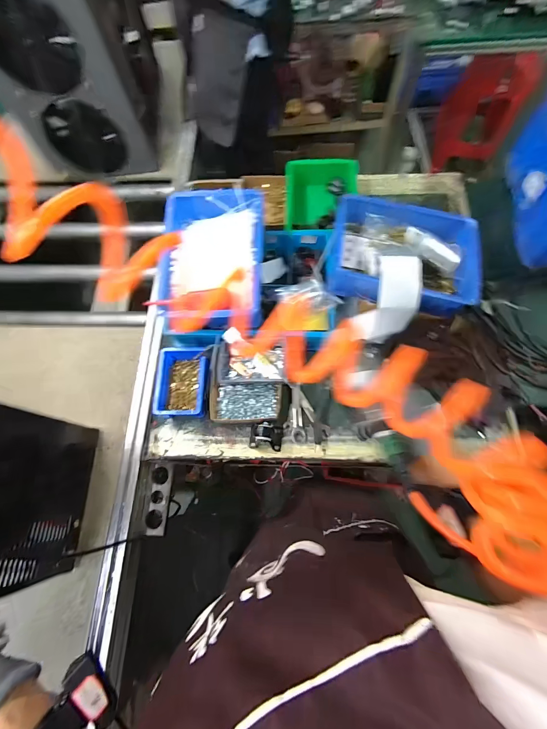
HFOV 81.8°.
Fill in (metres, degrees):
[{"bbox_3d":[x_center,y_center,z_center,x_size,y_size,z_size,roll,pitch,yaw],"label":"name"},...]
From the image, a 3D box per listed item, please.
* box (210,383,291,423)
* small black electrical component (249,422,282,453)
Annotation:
[{"bbox_3d":[-0.051,0.084,0.676,0.168,0.038,0.082,0,70,3],"label":"box"},{"bbox_3d":[-0.016,0.143,0.641,0.067,0.055,0.051,6,71,5],"label":"small black electrical component"}]

